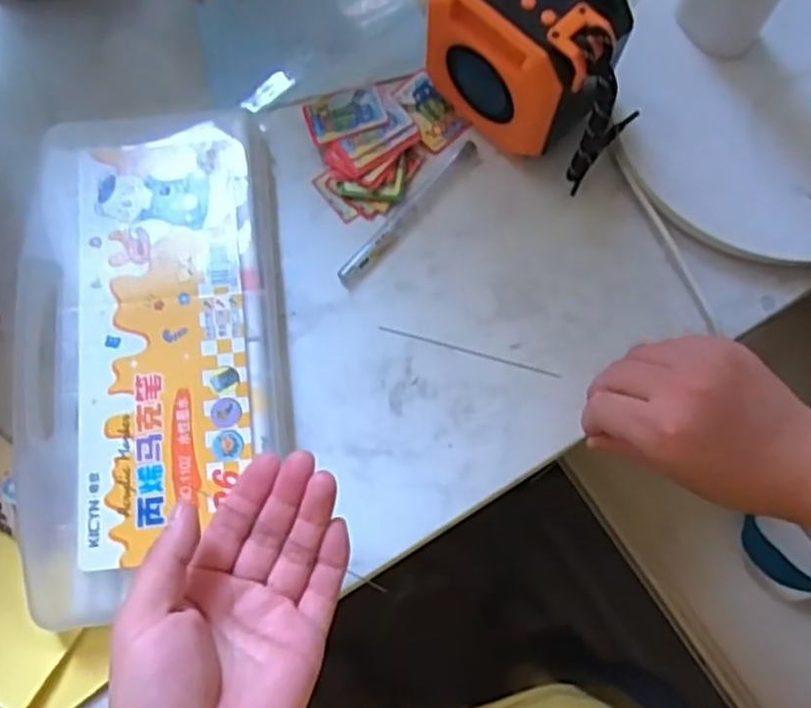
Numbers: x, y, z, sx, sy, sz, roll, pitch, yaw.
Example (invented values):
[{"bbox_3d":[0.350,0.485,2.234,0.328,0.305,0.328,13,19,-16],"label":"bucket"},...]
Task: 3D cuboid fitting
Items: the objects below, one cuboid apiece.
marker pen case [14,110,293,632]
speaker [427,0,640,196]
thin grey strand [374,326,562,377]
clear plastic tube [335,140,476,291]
[{"bbox_3d":[-0.142,-0.006,0.419,0.142,0.034,0.278,-7,75,-2],"label":"marker pen case"},{"bbox_3d":[0.075,-0.166,0.418,0.073,0.090,0.114,-37,79,-9],"label":"speaker"},{"bbox_3d":[0.037,-0.001,0.435,0.108,0.004,0.004,16,76,4],"label":"thin grey strand"},{"bbox_3d":[0.001,-0.088,0.455,0.011,0.005,0.119,41,79,9],"label":"clear plastic tube"}]

